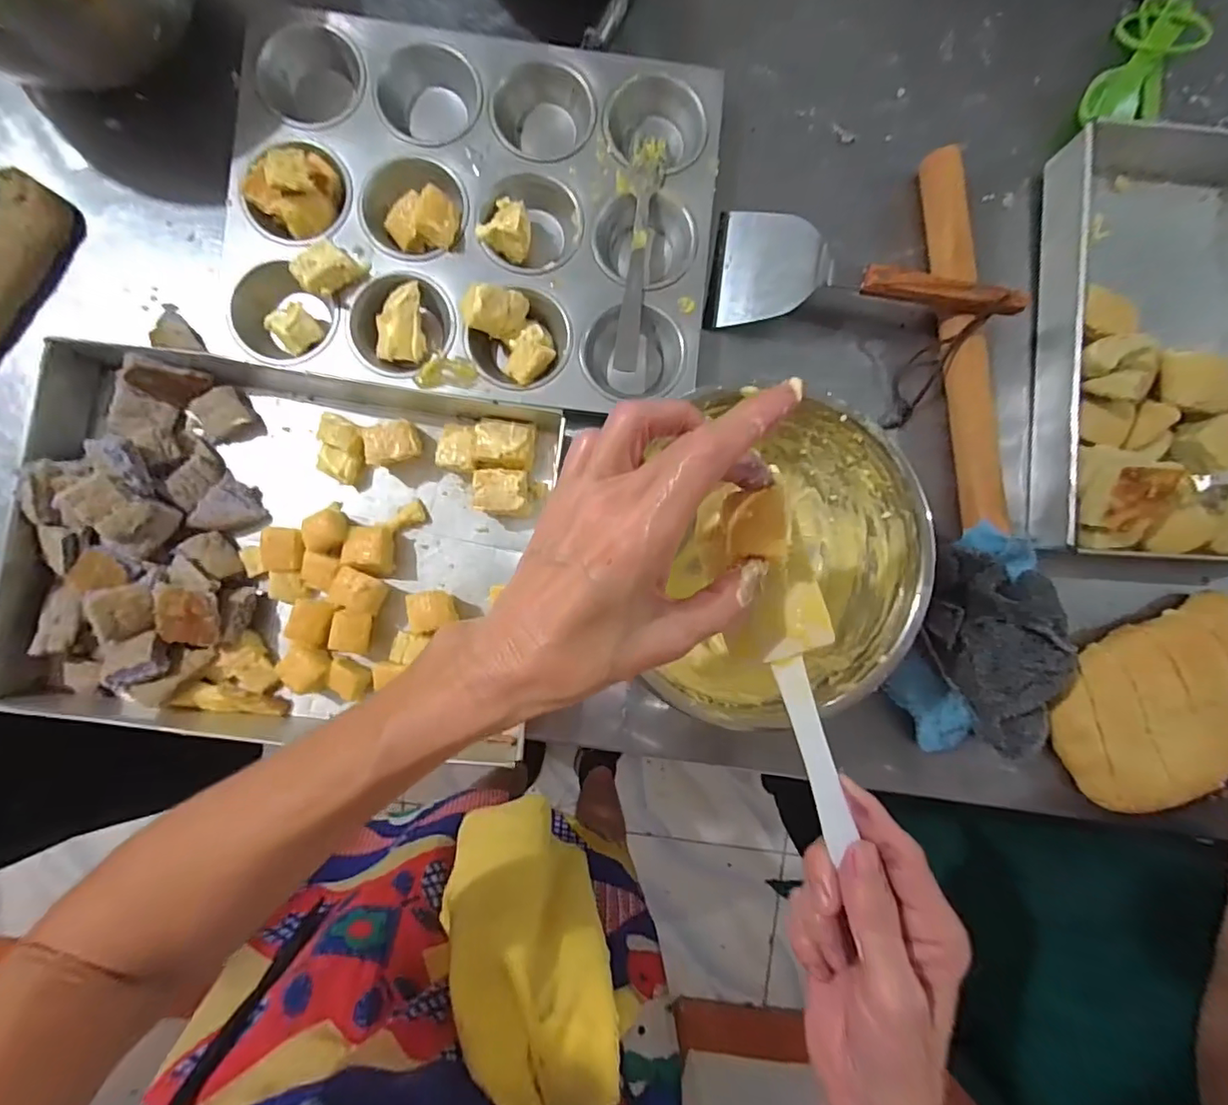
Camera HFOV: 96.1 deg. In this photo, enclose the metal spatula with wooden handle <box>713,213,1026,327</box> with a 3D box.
[{"bbox_3d":[0.184,-0.201,0.407,0.214,0.042,0.085,7,87,-2],"label":"metal spatula with wooden handle"}]

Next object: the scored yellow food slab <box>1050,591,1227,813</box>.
[{"bbox_3d":[0.401,0.110,0.400,0.152,0.031,0.113,-24,88,-4],"label":"scored yellow food slab"}]

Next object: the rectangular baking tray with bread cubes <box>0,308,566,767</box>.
[{"bbox_3d":[-0.219,-0.001,0.372,0.327,0.046,0.250,10,86,-2],"label":"rectangular baking tray with bread cubes"}]

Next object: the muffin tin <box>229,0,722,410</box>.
[{"bbox_3d":[-0.100,-0.234,0.397,0.336,0.049,0.254,7,86,-2],"label":"muffin tin"}]

